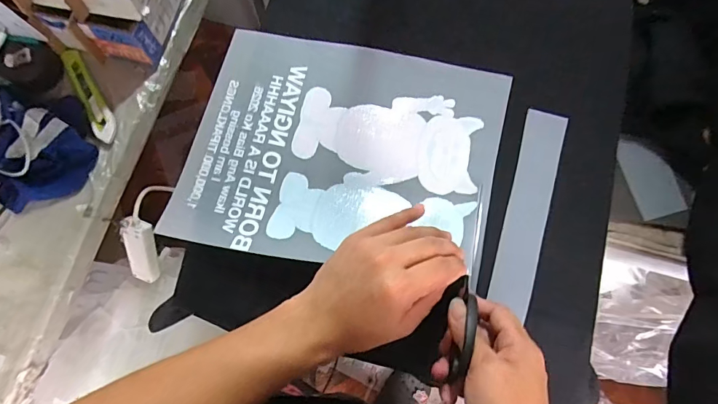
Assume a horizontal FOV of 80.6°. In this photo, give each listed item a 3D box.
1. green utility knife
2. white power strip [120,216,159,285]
[{"bbox_3d":[-0.368,-0.147,0.577,0.026,0.020,0.154,-31,78,-8],"label":"green utility knife"},{"bbox_3d":[-0.341,0.080,0.662,0.041,0.132,0.024,14,39,3],"label":"white power strip"}]

